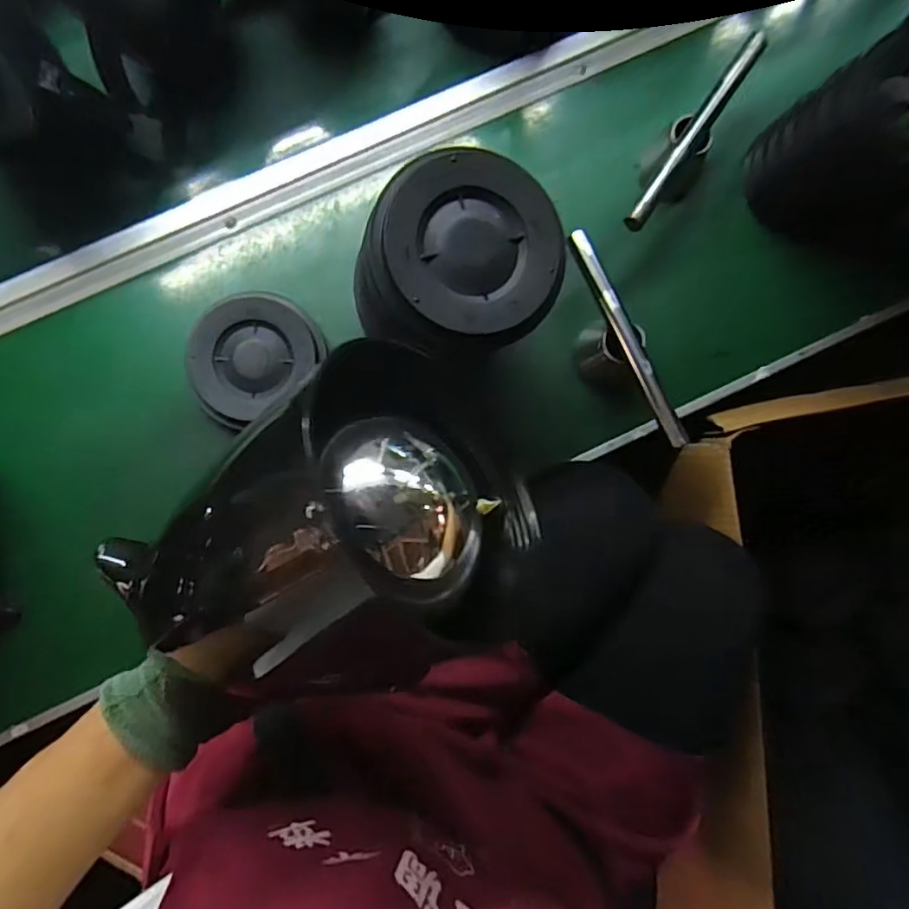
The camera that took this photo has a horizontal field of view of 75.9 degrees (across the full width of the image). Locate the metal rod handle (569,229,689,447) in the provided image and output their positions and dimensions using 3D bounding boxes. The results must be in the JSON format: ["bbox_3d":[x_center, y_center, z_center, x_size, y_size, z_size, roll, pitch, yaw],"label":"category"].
[{"bbox_3d":[0.148,-0.099,0.494,0.018,0.009,0.200,-25,90,-4],"label":"metal rod handle"}]

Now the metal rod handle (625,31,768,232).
[{"bbox_3d":[0.208,-0.278,0.501,0.018,0.014,0.198,35,87,-2],"label":"metal rod handle"}]

